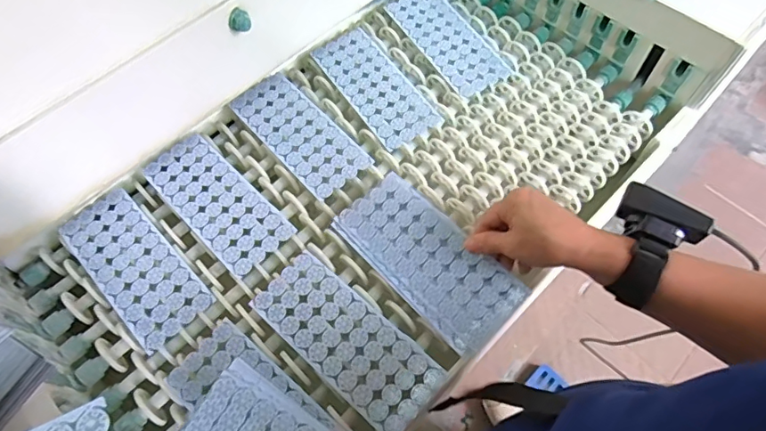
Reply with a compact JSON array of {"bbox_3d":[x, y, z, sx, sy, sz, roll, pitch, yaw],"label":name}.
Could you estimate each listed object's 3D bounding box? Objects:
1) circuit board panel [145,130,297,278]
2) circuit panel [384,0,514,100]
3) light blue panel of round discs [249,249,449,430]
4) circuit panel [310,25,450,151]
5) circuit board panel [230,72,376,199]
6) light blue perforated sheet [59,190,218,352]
[{"bbox_3d":[-0.191,-0.019,0.568,0.081,0.006,0.192,-42,68,-17],"label":"circuit board panel"},{"bbox_3d":[0.084,-0.243,0.680,0.083,0.012,0.206,-28,65,-12],"label":"circuit panel"},{"bbox_3d":[-0.037,0.121,0.491,0.192,0.012,0.080,38,70,20],"label":"light blue panel of round discs"},{"bbox_3d":[-0.011,-0.169,0.642,0.084,0.007,0.195,-32,66,-13],"label":"circuit panel"},{"bbox_3d":[-0.104,-0.103,0.608,0.080,0.006,0.191,-40,68,-16],"label":"circuit board panel"},{"bbox_3d":[-0.268,0.052,0.538,0.082,0.009,0.192,-41,68,-17],"label":"light blue perforated sheet"}]

